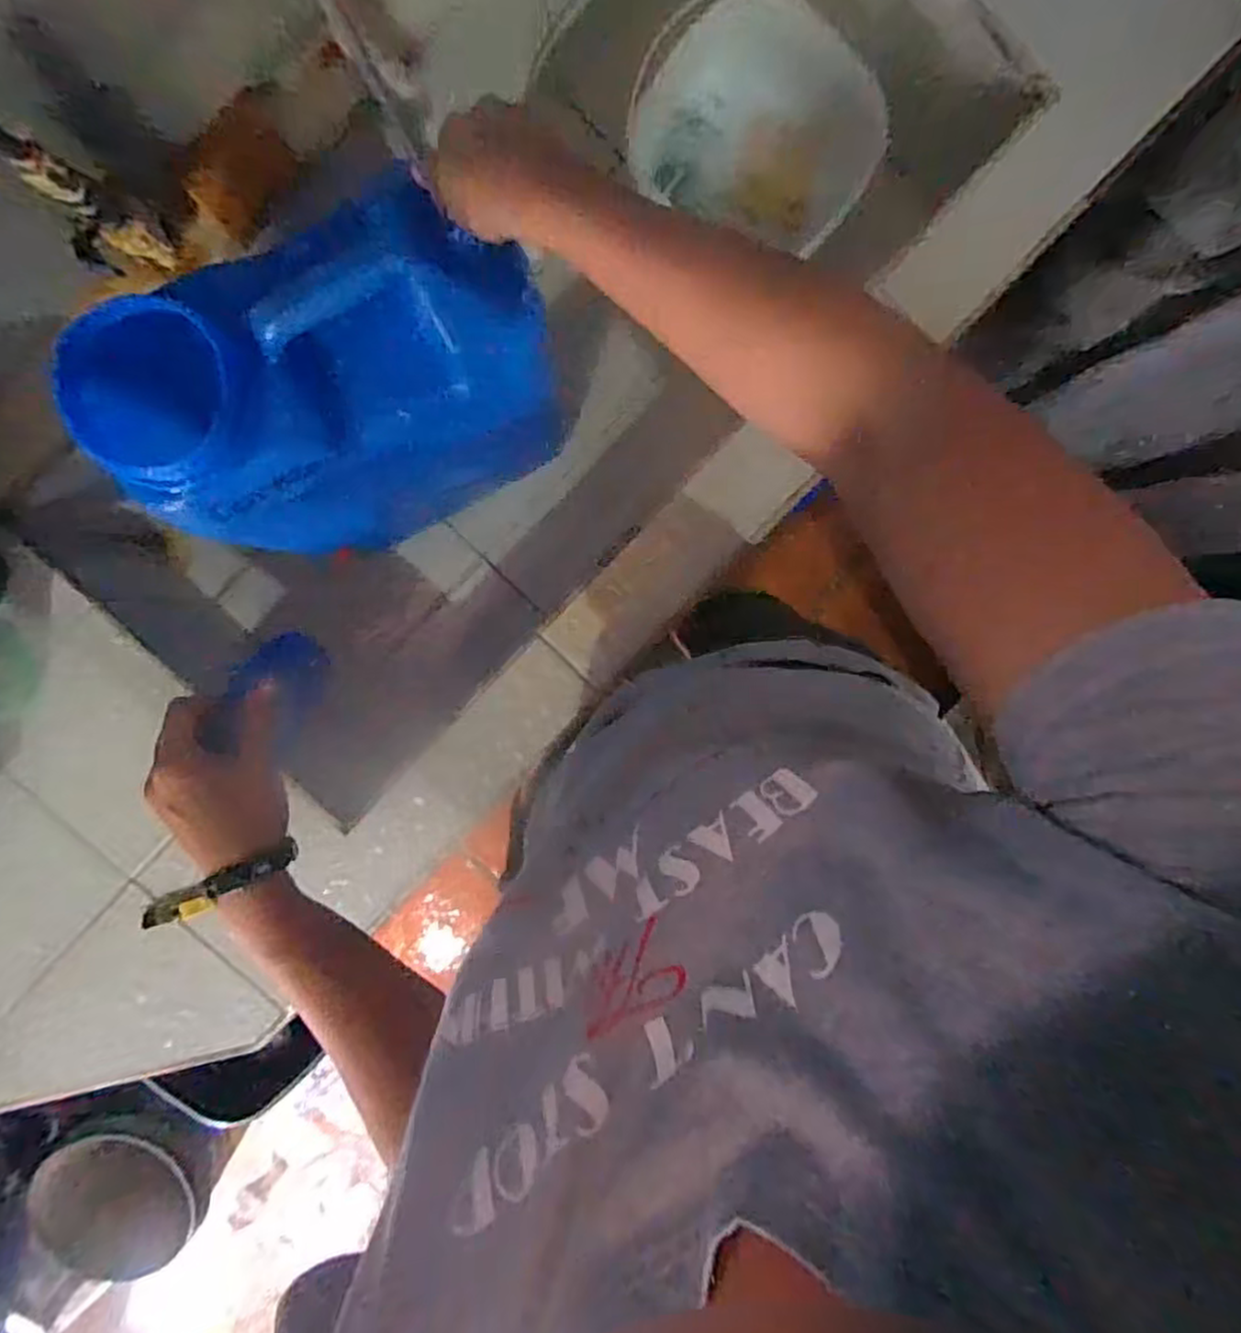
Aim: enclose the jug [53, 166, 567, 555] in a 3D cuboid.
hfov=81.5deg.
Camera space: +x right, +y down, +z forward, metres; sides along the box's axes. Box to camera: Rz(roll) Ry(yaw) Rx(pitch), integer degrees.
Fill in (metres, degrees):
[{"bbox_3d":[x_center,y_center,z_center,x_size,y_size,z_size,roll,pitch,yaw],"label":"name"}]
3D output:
[{"bbox_3d":[-0.211,-0.201,0.554,0.292,0.192,0.168,-26,97,1],"label":"jug"}]

